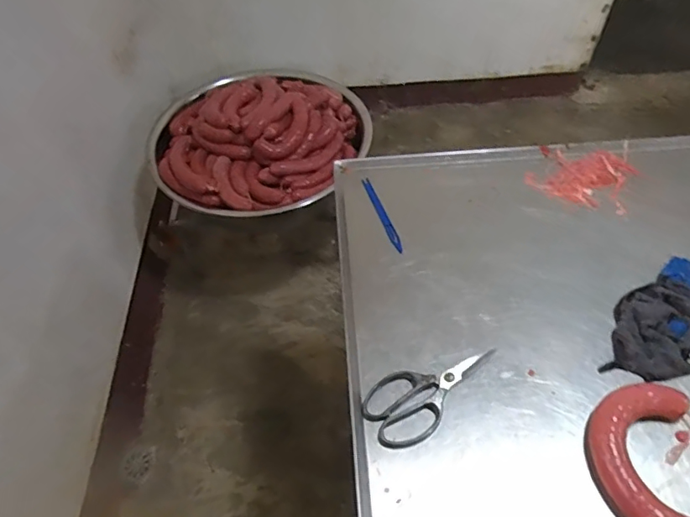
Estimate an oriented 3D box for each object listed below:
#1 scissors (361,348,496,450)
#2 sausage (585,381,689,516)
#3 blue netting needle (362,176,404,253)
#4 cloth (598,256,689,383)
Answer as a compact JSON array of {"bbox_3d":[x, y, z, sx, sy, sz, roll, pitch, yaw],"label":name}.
[{"bbox_3d":[0.116,0.172,0.703,0.201,0.017,0.092,-35,59,-21],"label":"scissors"},{"bbox_3d":[0.361,0.243,0.626,0.118,0.036,0.198,10,54,10],"label":"sausage"},{"bbox_3d":[0.066,-0.078,0.907,0.019,0.005,0.168,-10,57,-19],"label":"blue netting needle"},{"bbox_3d":[0.461,0.090,0.734,0.235,0.042,0.125,-37,60,-23],"label":"cloth"}]

